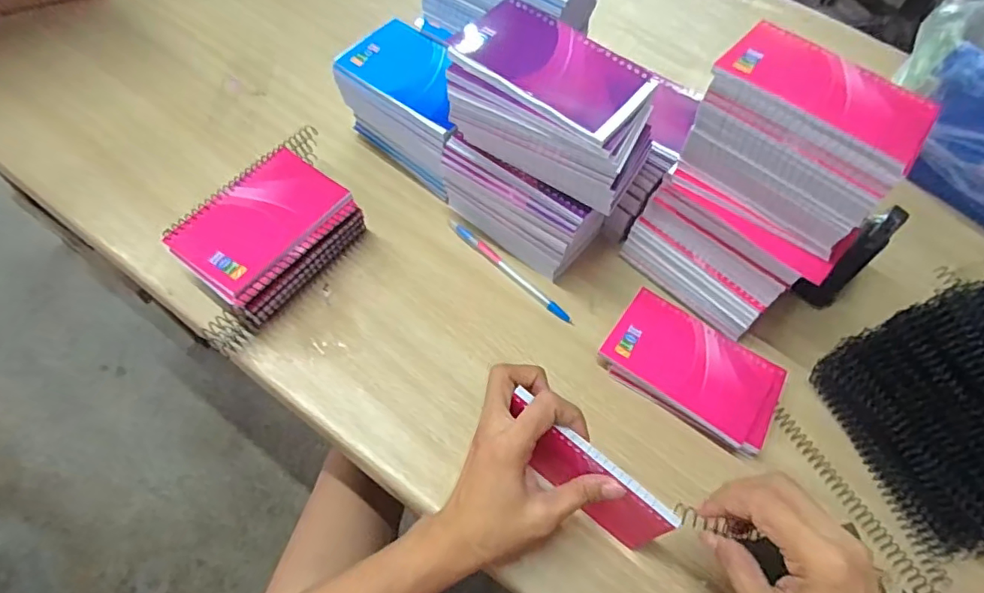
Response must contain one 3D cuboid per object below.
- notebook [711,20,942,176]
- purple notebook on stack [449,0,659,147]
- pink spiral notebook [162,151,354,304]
[{"bbox_3d":[0.218,-0.137,0.357,0.128,0.007,0.076,39,64,15],"label":"notebook"},{"bbox_3d":[0.041,-0.164,0.385,0.137,0.008,0.087,37,64,14],"label":"purple notebook on stack"},{"bbox_3d":[-0.195,-0.065,0.458,0.089,0.014,0.134,31,63,11],"label":"pink spiral notebook"}]

